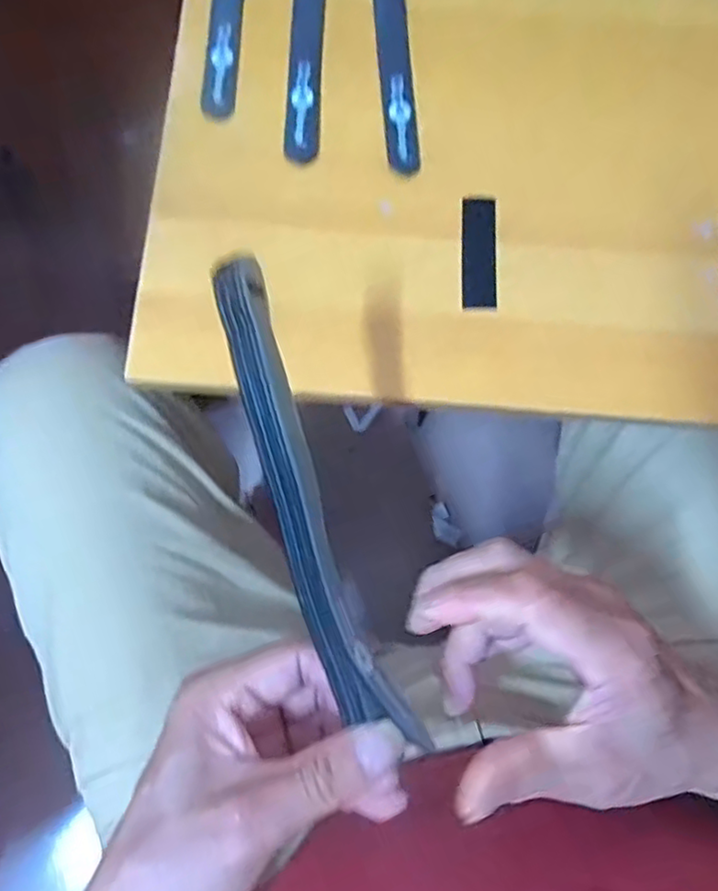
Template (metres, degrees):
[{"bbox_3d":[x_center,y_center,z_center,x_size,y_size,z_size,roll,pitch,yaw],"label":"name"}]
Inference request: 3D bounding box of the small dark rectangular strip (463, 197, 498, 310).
[{"bbox_3d":[0.069,-0.109,0.375,0.019,0.004,0.068,2,78,-1],"label":"small dark rectangular strip"}]

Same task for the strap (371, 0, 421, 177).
[{"bbox_3d":[0.021,-0.252,0.398,0.024,0.006,0.194,-6,78,-2],"label":"strap"}]

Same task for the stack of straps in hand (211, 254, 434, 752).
[{"bbox_3d":[-0.018,0.024,0.249,0.027,0.020,0.187,-18,93,-3],"label":"stack of straps in hand"}]

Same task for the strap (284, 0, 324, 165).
[{"bbox_3d":[-0.030,-0.261,0.404,0.025,0.006,0.195,0,77,0],"label":"strap"}]

